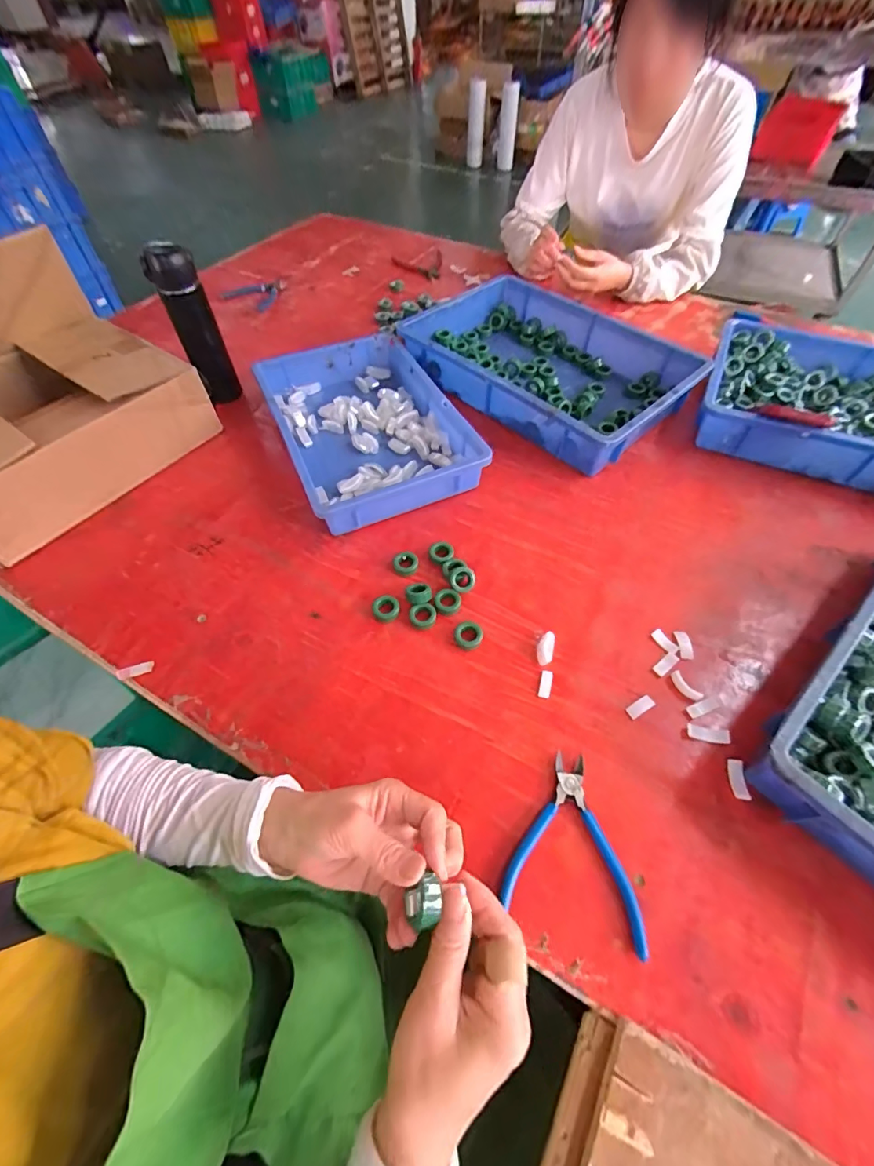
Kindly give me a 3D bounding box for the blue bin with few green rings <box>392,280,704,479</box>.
[{"bbox_3d":[0.179,-0.362,0.753,0.295,0.082,0.431,-37,63,-24],"label":"blue bin with few green rings"}]

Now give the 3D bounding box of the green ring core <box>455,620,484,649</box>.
[{"bbox_3d":[0.035,0.058,0.501,0.031,0.012,0.030,1,54,-1],"label":"green ring core"}]

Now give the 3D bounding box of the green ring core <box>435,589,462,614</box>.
[{"bbox_3d":[0.013,0.022,0.524,0.030,0.010,0.029,1,54,-1],"label":"green ring core"}]

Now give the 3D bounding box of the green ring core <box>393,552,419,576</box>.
[{"bbox_3d":[-0.038,-0.025,0.553,0.030,0.012,0.028,-30,60,-21],"label":"green ring core"}]

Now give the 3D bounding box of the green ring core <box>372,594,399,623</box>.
[{"bbox_3d":[-0.059,0.028,0.518,0.030,0.010,0.030,1,54,-1],"label":"green ring core"}]

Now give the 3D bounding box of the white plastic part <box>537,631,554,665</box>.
[{"bbox_3d":[0.119,0.072,0.492,0.016,0.006,0.038,15,70,9],"label":"white plastic part"}]

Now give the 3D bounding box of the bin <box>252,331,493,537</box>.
[{"bbox_3d":[-0.109,-0.241,0.682,0.245,0.062,0.361,-20,57,-15],"label":"bin"}]

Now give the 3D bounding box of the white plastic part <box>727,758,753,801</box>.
[{"bbox_3d":[0.280,0.183,0.418,0.013,0.007,0.035,3,54,0],"label":"white plastic part"}]

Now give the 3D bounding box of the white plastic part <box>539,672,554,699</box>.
[{"bbox_3d":[0.114,0.106,0.471,0.012,0.004,0.030,13,55,8],"label":"white plastic part"}]

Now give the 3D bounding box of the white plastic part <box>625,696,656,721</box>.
[{"bbox_3d":[0.208,0.126,0.457,0.032,0.004,0.014,-25,59,-18],"label":"white plastic part"}]

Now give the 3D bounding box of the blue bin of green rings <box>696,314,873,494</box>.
[{"bbox_3d":[0.637,-0.258,0.684,0.435,0.089,0.308,23,57,15],"label":"blue bin of green rings"}]

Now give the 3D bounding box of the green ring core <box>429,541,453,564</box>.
[{"bbox_3d":[0.007,-0.038,0.565,0.033,0.011,0.028,39,62,23],"label":"green ring core"}]

